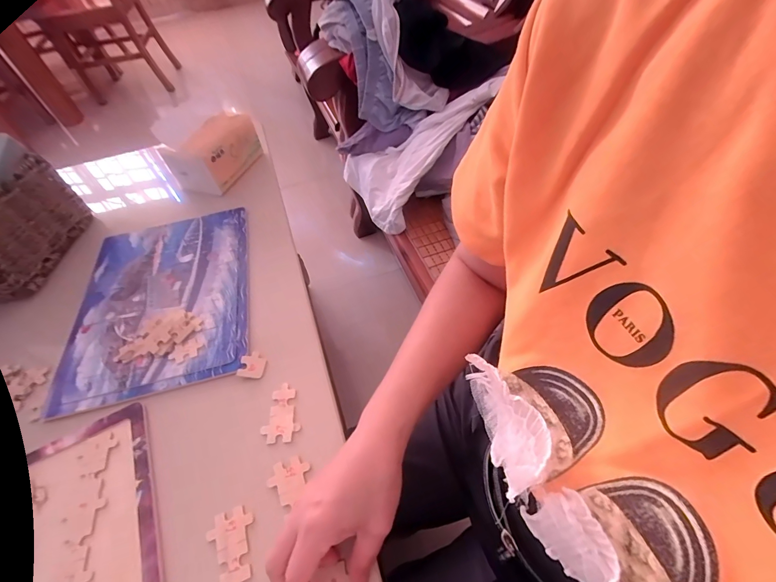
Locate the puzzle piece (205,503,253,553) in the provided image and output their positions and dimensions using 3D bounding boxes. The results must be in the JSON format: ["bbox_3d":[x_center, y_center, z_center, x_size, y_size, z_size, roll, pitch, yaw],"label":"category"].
[{"bbox_3d":[-0.136,0.202,0.312,0.038,0.004,0.027,-20,52,-10],"label":"puzzle piece"}]

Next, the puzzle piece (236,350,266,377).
[{"bbox_3d":[-0.150,0.082,0.404,0.028,0.008,0.029,3,51,5],"label":"puzzle piece"}]

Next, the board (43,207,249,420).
[{"bbox_3d":[-0.300,0.002,0.475,0.225,0.012,0.282,-14,51,-5],"label":"board"}]

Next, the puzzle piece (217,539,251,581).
[{"bbox_3d":[-0.125,0.224,0.294,0.024,0.004,0.035,-20,52,-10],"label":"puzzle piece"}]

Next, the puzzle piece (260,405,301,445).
[{"bbox_3d":[-0.107,0.132,0.365,0.037,0.004,0.036,-5,51,2],"label":"puzzle piece"}]

